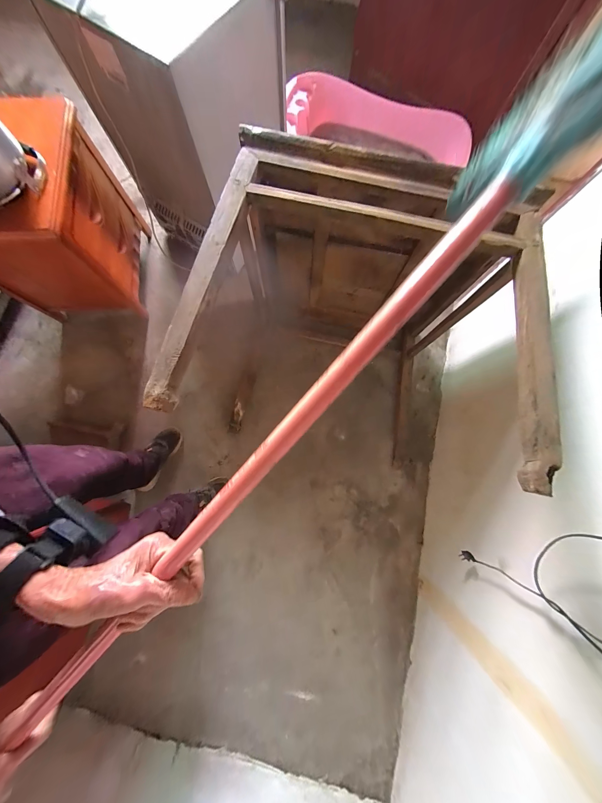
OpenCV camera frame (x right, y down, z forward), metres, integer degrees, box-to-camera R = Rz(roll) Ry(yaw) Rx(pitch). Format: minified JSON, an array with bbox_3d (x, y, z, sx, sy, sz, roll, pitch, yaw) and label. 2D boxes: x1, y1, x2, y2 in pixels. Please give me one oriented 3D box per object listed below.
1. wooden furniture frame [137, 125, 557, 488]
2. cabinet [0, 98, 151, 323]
[{"bbox_3d":[0.129,-0.186,0.801,0.722,0.653,0.649,10,79,1],"label":"wooden furniture frame"},{"bbox_3d":[-0.900,-0.630,0.951,0.417,0.502,0.482,-3,80,-2],"label":"cabinet"}]

